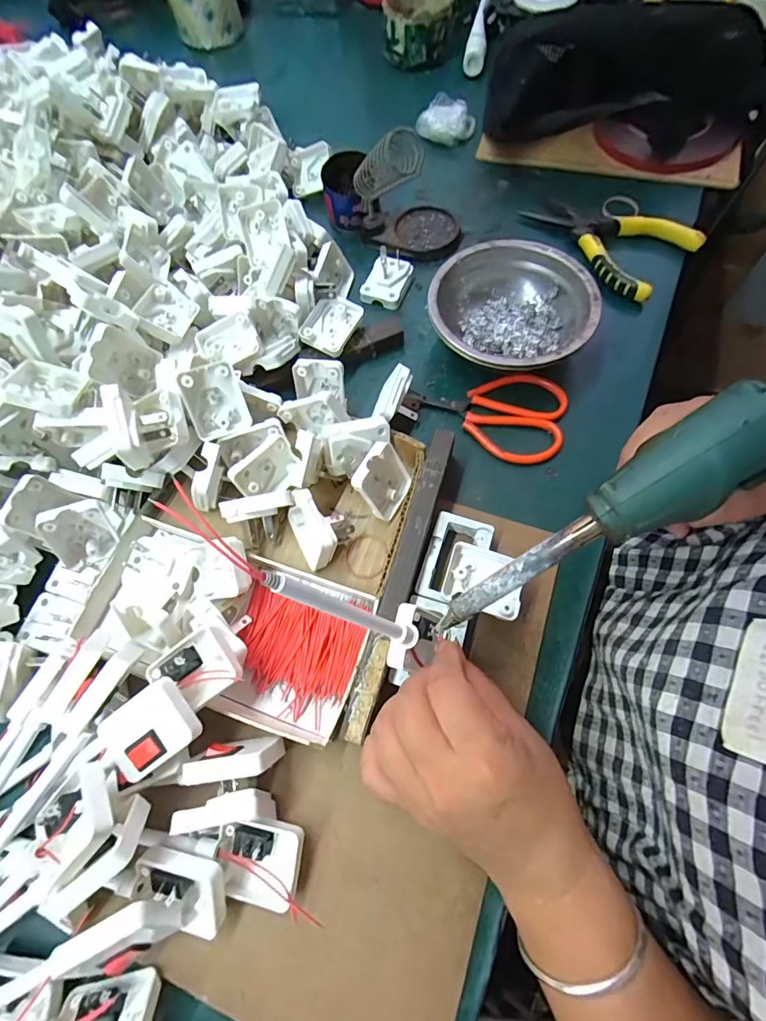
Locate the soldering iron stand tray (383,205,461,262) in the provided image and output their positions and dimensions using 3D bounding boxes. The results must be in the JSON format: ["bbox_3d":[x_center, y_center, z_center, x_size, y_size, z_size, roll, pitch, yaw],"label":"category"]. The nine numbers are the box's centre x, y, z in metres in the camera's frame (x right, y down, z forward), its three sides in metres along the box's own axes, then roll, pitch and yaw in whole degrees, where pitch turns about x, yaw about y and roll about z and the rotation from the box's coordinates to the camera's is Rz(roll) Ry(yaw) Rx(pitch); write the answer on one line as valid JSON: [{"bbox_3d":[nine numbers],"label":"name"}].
[{"bbox_3d":[0.042,-0.276,0.448,0.067,0.011,0.068,19,71,11],"label":"soldering iron stand tray"}]

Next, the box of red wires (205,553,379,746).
[{"bbox_3d":[-0.058,0.087,0.291,0.085,0.019,0.096,16,70,10],"label":"box of red wires"}]

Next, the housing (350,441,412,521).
[{"bbox_3d":[0.000,-0.021,0.316,0.017,0.049,0.039,28,75,34],"label":"housing"}]

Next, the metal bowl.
[{"bbox_3d":[0.102,-0.161,0.372,0.125,0.043,0.124,-1,68,3],"label":"metal bowl"}]

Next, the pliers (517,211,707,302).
[{"bbox_3d":[0.209,-0.260,0.421,0.085,0.030,0.146,-39,71,-11],"label":"pliers"}]

